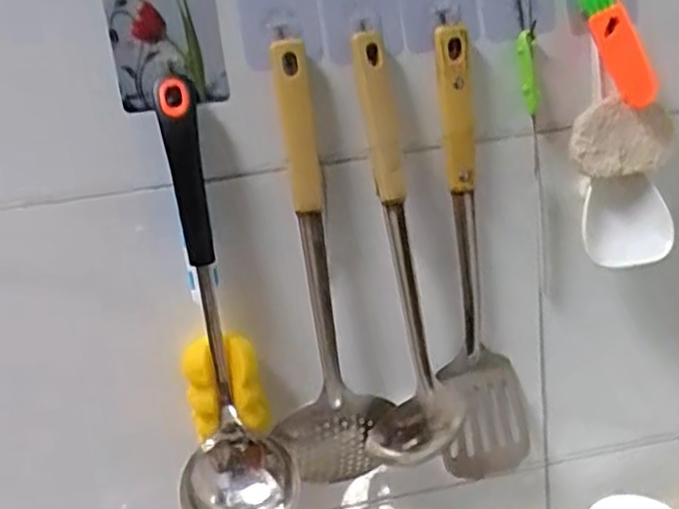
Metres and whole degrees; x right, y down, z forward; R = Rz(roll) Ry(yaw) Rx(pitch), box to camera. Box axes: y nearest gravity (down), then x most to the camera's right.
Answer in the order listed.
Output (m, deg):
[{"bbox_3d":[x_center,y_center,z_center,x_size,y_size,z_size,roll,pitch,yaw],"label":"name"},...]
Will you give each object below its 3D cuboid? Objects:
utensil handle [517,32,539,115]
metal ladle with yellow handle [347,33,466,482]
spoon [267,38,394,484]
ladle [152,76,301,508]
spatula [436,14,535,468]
[{"bbox_3d":[0.143,-0.138,0.541,0.013,0.059,0.016,-1,17,19],"label":"utensil handle"},{"bbox_3d":[0.047,0.005,0.535,0.070,0.325,0.060,-4,16,9],"label":"metal ladle with yellow handle"},{"bbox_3d":[-0.015,0.019,0.549,0.082,0.344,0.066,-4,16,9],"label":"spoon"},{"bbox_3d":[-0.091,0.045,0.504,0.082,0.313,0.081,-10,17,-10],"label":"ladle"},{"bbox_3d":[0.106,0.017,0.554,0.089,0.374,0.054,-11,18,-16],"label":"spatula"}]

